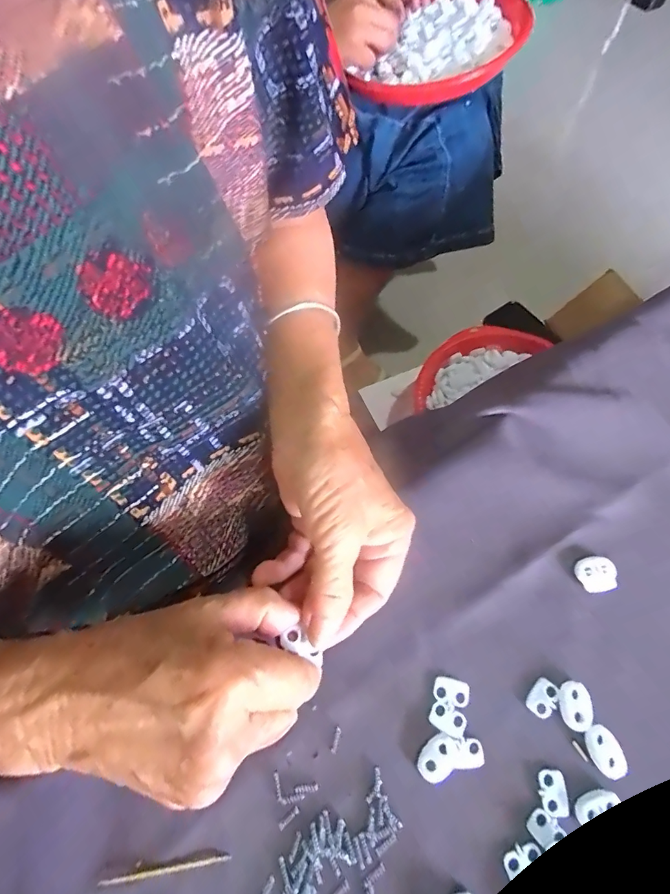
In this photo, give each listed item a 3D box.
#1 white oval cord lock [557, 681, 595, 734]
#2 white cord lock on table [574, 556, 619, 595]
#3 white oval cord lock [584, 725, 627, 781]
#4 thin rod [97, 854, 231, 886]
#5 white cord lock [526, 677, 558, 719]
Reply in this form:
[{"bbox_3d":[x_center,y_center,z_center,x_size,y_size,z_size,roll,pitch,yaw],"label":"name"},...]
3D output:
[{"bbox_3d":[0.126,0.136,0.233,0.016,0.004,0.023,4,67,4],"label":"white oval cord lock"},{"bbox_3d":[0.153,0.074,0.259,0.021,0.007,0.019,-8,67,-1],"label":"white cord lock on table"},{"bbox_3d":[0.136,0.153,0.223,0.015,0.004,0.022,-24,68,-8],"label":"white oval cord lock"},{"bbox_3d":[-0.081,0.200,0.210,0.060,0.006,0.004,-8,67,-1],"label":"thin rod"},{"bbox_3d":[0.110,0.134,0.236,0.012,0.004,0.018,34,72,15],"label":"white cord lock"}]

